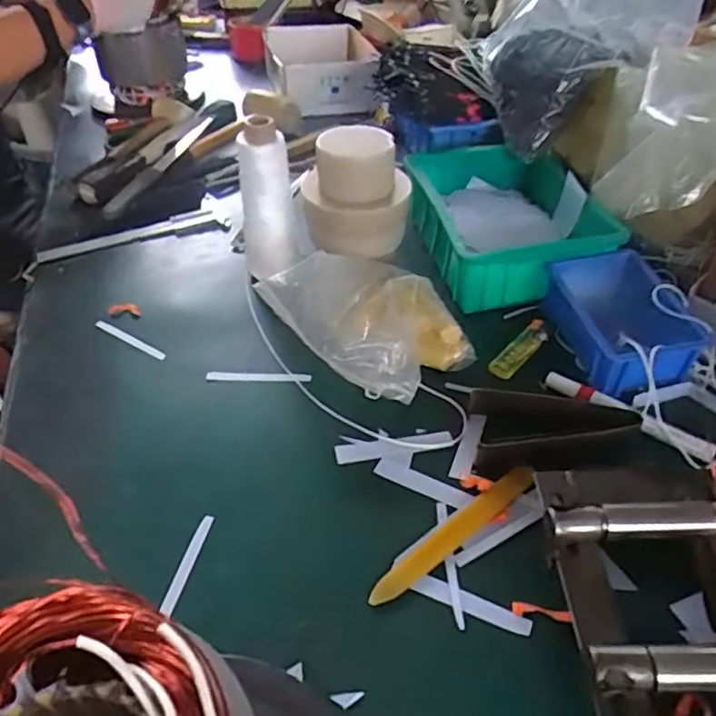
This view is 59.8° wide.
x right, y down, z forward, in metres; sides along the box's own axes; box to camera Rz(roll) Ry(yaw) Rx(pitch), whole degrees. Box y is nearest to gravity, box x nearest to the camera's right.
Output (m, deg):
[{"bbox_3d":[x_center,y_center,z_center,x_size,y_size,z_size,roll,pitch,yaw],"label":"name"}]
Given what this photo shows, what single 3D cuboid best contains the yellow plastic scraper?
[{"bbox_3d":[0.070,0.126,0.452,0.153,0.011,0.018,-30,48,-25],"label":"yellow plastic scraper"}]

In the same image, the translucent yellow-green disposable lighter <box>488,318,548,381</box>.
[{"bbox_3d":[0.152,-0.008,0.588,0.020,0.015,0.078,30,52,32],"label":"translucent yellow-green disposable lighter"}]

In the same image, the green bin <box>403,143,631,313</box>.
[{"bbox_3d":[0.165,-0.156,0.704,0.182,0.075,0.245,-10,43,-7],"label":"green bin"}]

